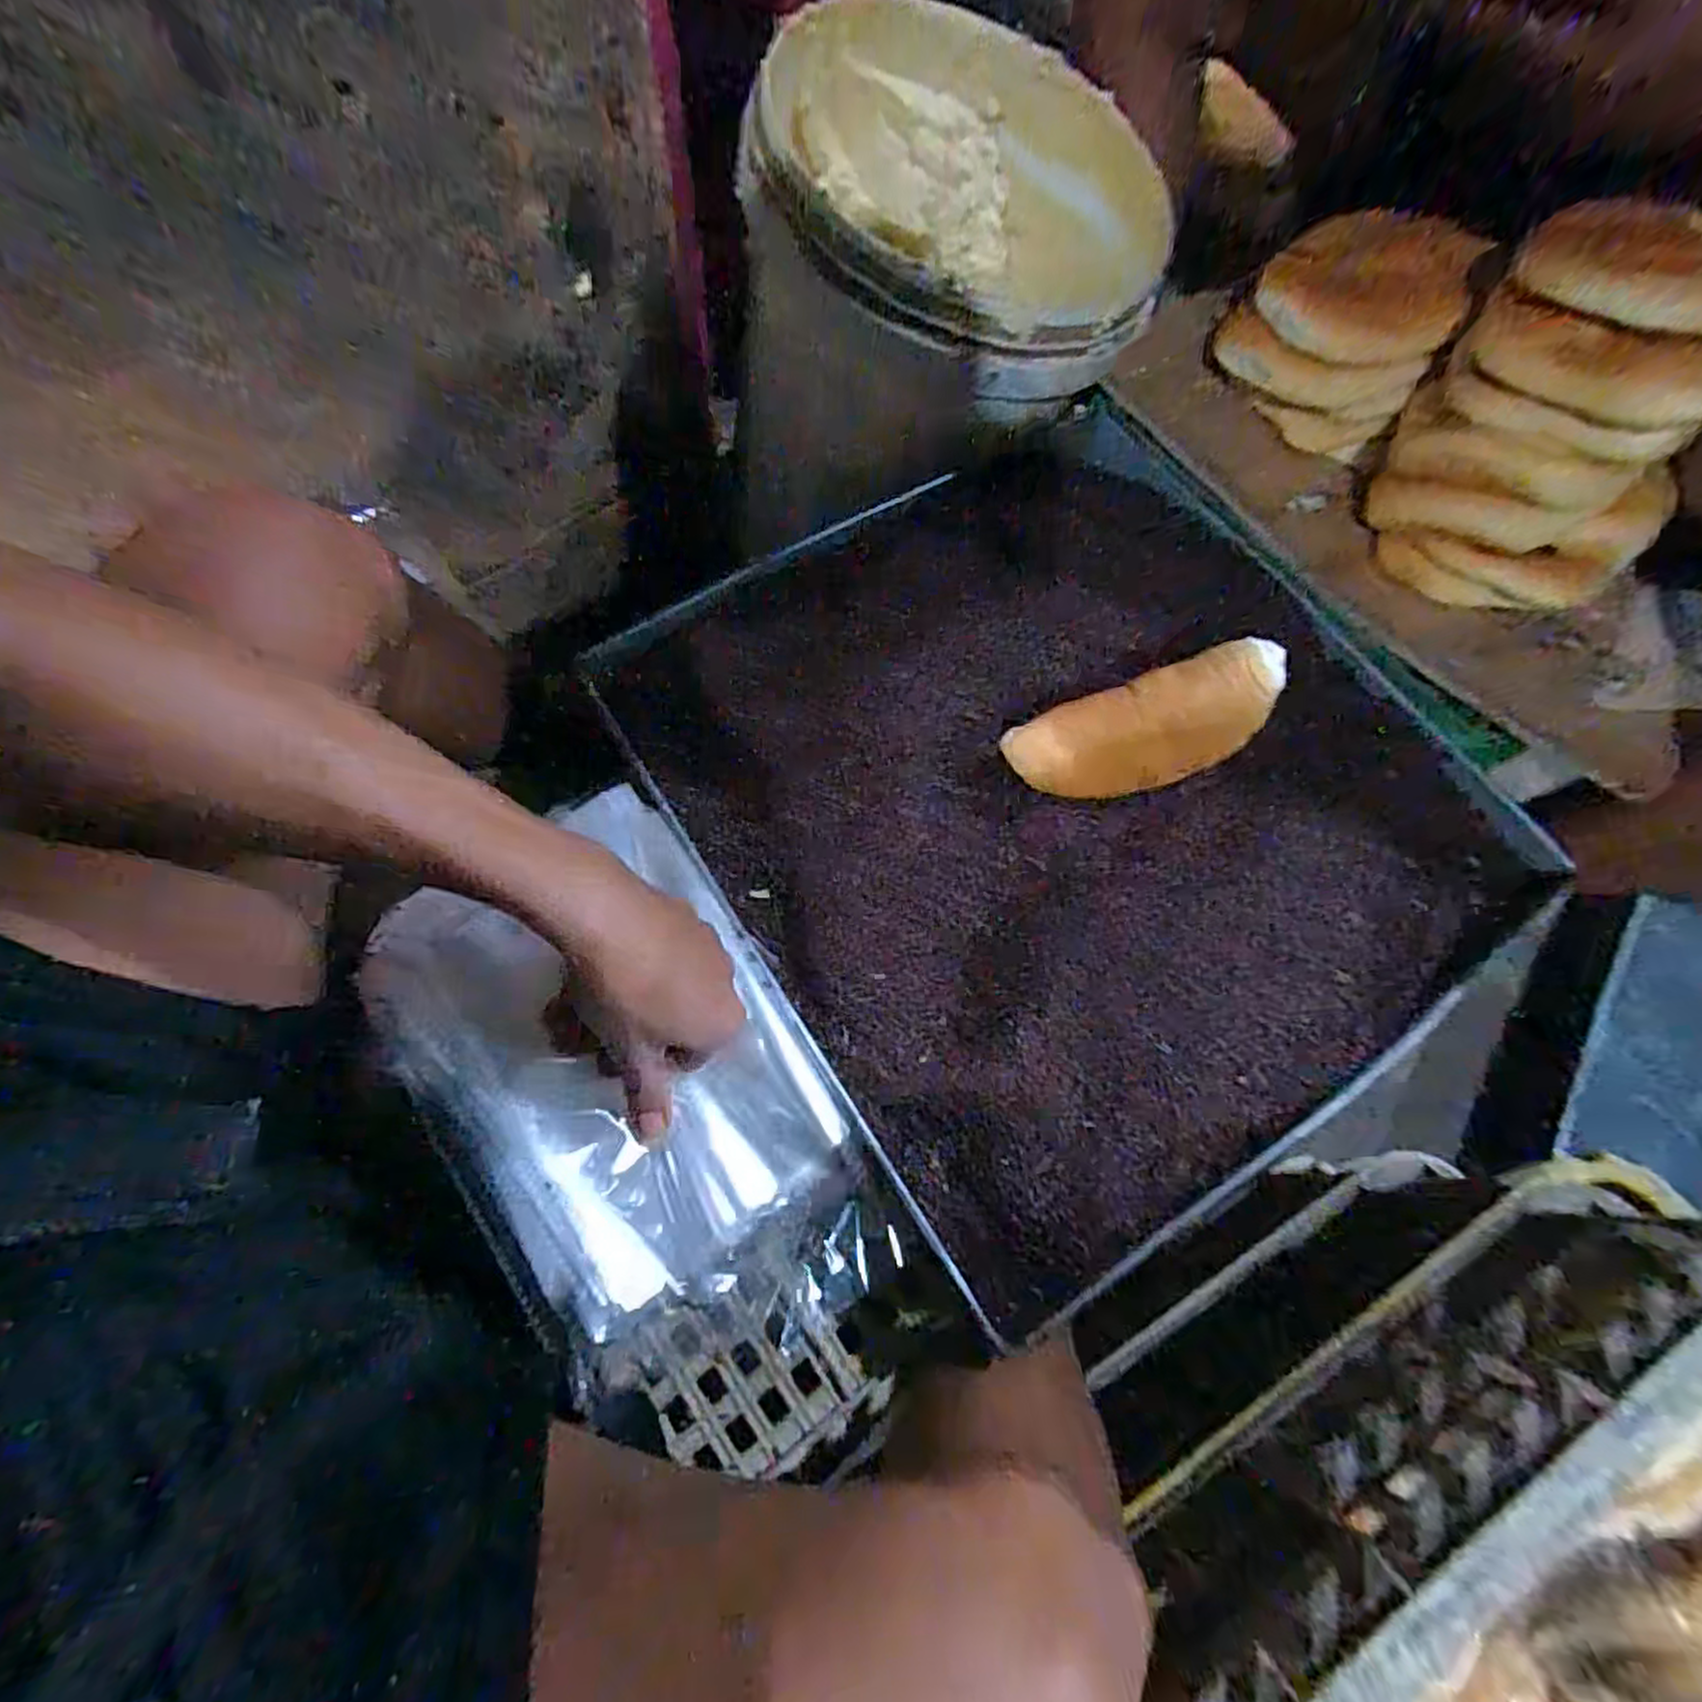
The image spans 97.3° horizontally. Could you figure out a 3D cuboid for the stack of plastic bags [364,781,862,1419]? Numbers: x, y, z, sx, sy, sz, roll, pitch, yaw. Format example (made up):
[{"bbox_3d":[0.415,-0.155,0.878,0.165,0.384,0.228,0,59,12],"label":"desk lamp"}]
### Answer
[{"bbox_3d":[-0.113,0.125,0.387,0.170,0.030,0.256,-28,96,-9],"label":"stack of plastic bags"}]

